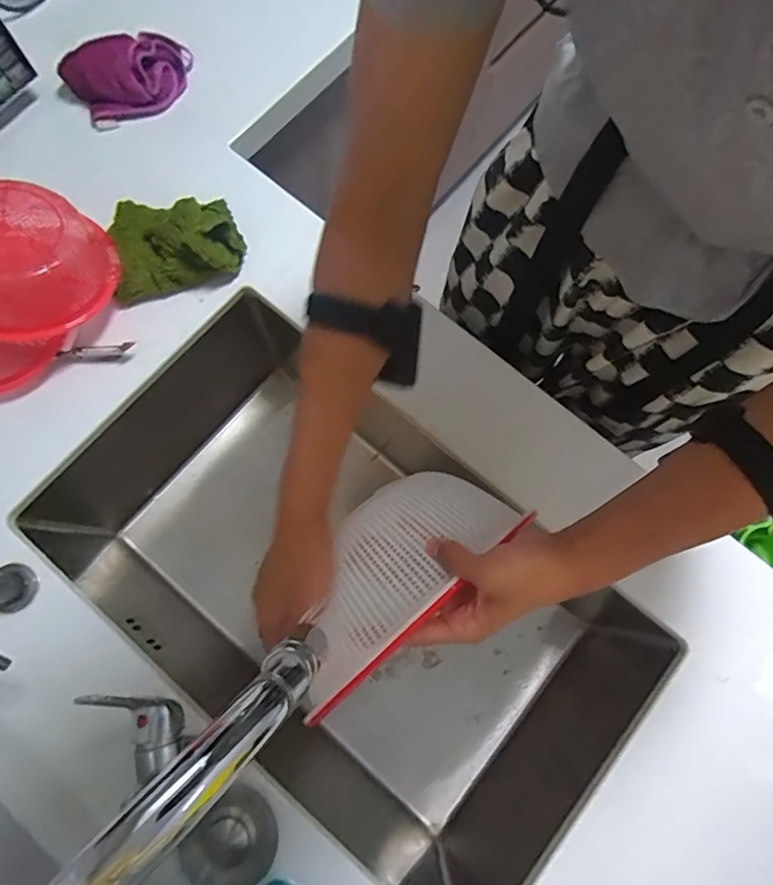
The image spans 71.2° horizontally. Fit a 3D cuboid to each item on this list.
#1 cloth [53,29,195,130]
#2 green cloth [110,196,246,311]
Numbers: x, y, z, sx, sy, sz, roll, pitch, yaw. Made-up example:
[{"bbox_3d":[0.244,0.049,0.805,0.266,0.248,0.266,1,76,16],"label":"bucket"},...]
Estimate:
[{"bbox_3d":[-0.305,-0.444,0.648,0.142,0.059,0.080,-34,80,-9],"label":"cloth"},{"bbox_3d":[-0.231,-0.219,0.583,0.139,0.071,0.094,-17,77,-5],"label":"green cloth"}]

